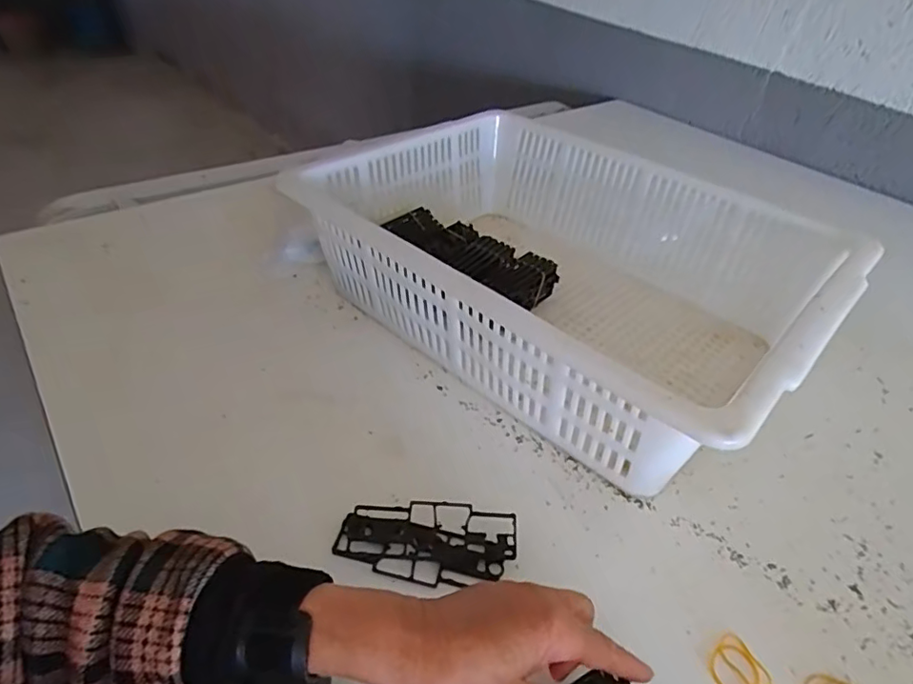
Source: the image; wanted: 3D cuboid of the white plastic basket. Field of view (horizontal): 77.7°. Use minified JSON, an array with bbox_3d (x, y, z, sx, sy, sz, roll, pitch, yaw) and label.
[{"bbox_3d":[0.105,-0.088,0.588,0.474,0.133,0.355,34,47,31],"label":"white plastic basket"}]

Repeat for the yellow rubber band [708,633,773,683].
[{"bbox_3d":[0.177,0.206,0.358,0.035,0.004,0.035,4,40,-3],"label":"yellow rubber band"}]

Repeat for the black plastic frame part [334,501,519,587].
[{"bbox_3d":[-0.022,0.143,0.410,0.128,0.014,0.056,3,40,-4],"label":"black plastic frame part"}]

